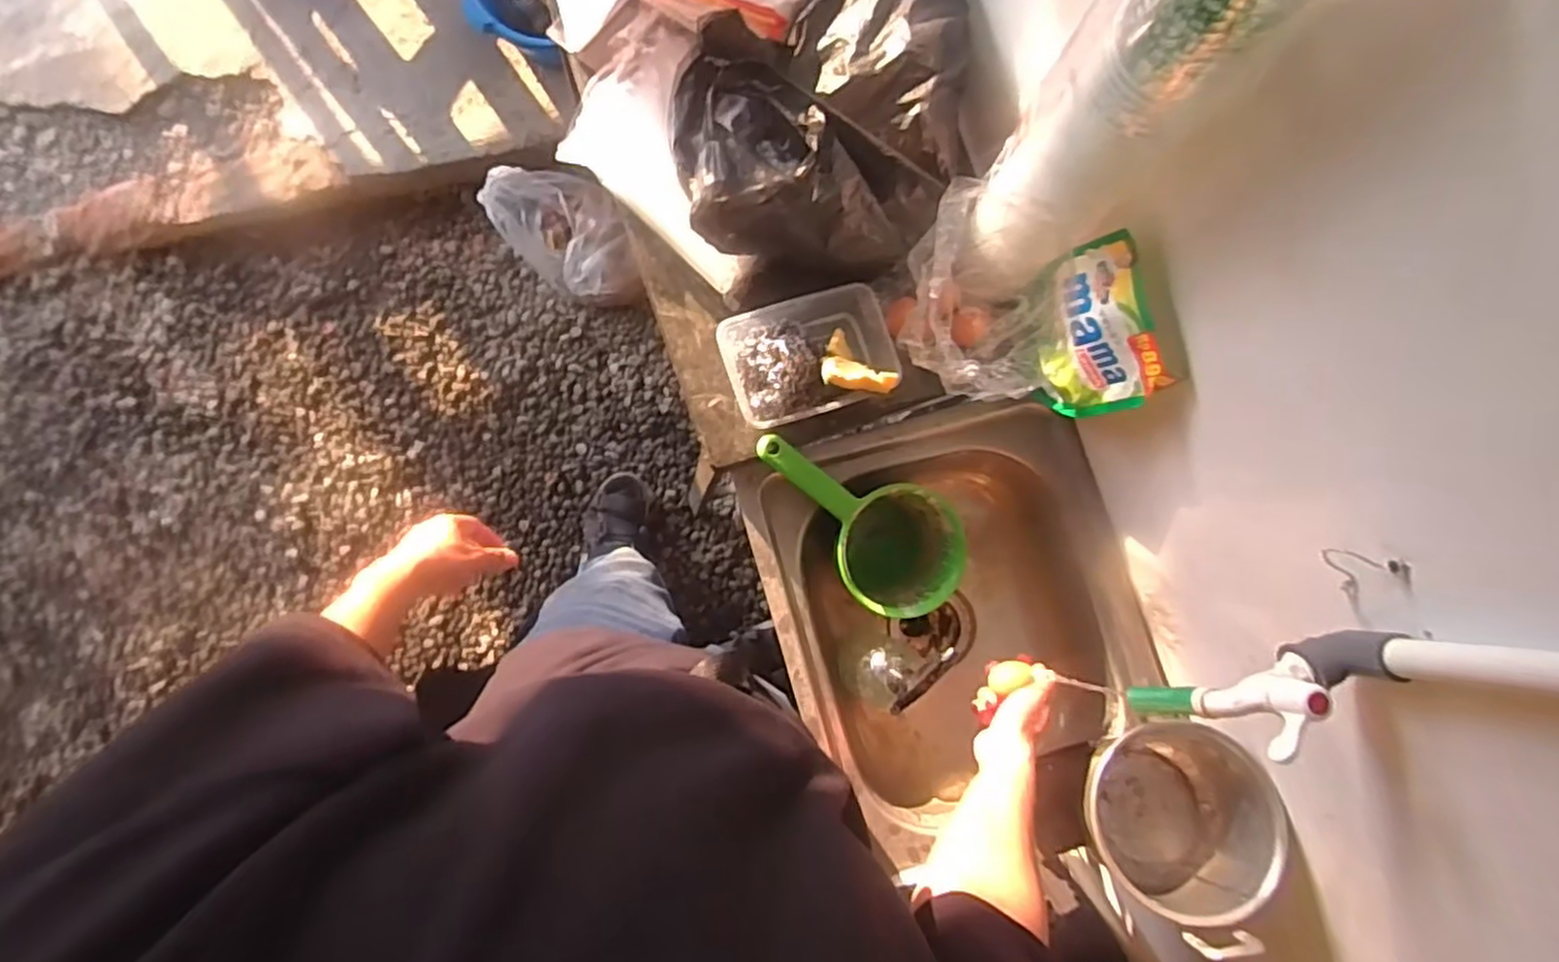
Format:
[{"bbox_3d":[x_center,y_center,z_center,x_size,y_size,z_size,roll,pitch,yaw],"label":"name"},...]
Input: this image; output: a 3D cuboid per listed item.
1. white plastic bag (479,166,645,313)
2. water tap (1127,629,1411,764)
[{"bbox_3d":[-0.401,-0.484,1.471,0.297,0.183,0.187,39,84,1],"label":"white plastic bag"},{"bbox_3d":[0.355,0.147,0.558,0.117,0.152,0.035,-28,87,-5],"label":"water tap"}]

